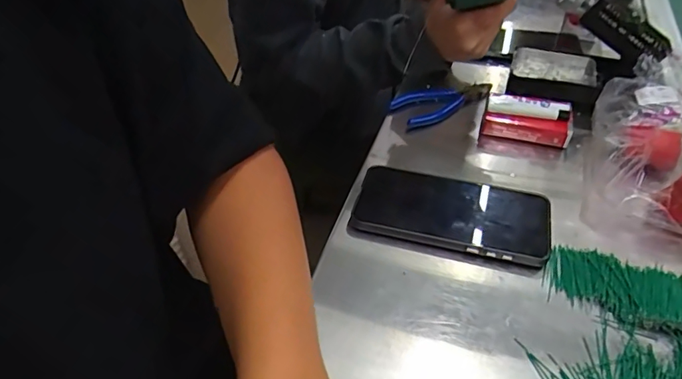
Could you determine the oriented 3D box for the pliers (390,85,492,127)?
[{"bbox_3d":[0.121,-0.100,0.569,0.124,0.024,0.051,-17,46,-18],"label":"pliers"}]

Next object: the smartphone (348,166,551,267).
[{"bbox_3d":[0.096,0.018,0.439,0.161,0.016,0.078,13,45,13],"label":"smartphone"}]

